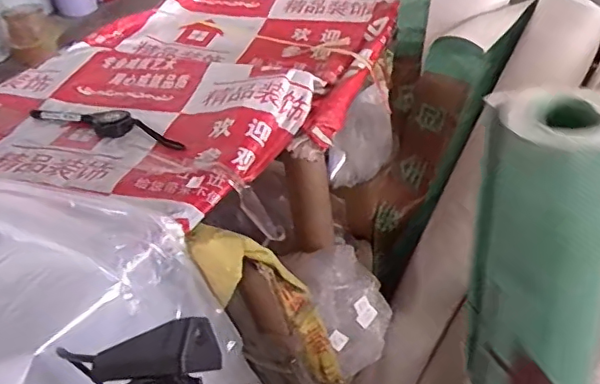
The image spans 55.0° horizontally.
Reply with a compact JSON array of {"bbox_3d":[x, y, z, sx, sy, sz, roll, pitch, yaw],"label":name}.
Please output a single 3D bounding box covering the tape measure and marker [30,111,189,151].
[{"bbox_3d":[-0.290,-0.102,0.878,0.278,0.022,0.055,13,41,22],"label":"tape measure and marker"}]

